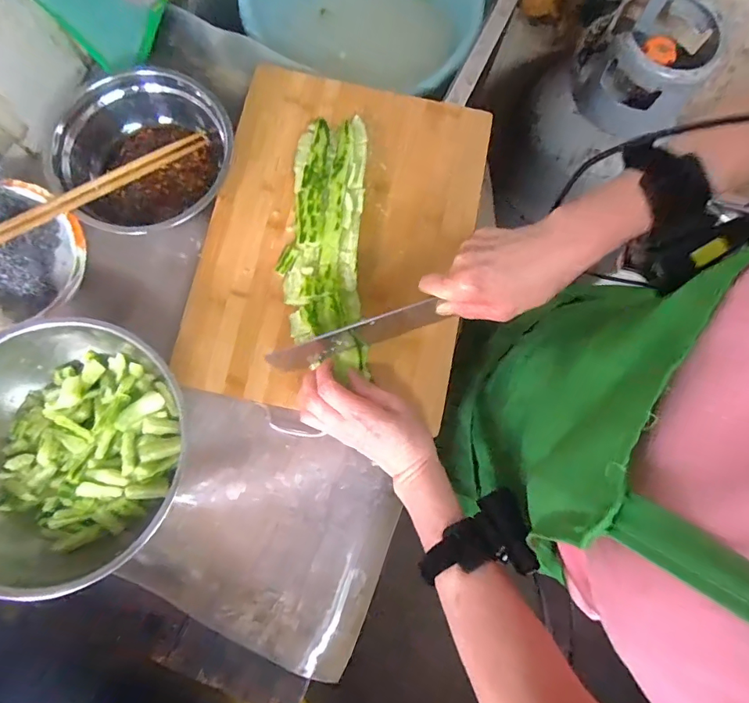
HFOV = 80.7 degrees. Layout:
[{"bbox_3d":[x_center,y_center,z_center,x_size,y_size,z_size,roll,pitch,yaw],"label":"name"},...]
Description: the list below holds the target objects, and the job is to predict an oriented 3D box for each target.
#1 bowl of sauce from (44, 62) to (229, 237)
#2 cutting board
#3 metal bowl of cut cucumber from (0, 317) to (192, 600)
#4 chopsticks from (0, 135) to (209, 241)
[{"bbox_3d":[-0.251,-0.215,0.466,0.178,0.070,0.174,0,78,-2],"label":"bowl of sauce"},{"bbox_3d":[-0.036,-0.123,0.472,0.275,0.031,0.368,11,78,1],"label":"cutting board"},{"bbox_3d":[-0.284,0.087,0.395,0.203,0.072,0.214,0,78,-2],"label":"metal bowl of cut cucumber"},{"bbox_3d":[-0.279,-0.163,0.442,0.016,0.012,0.258,43,62,7],"label":"chopsticks"}]

